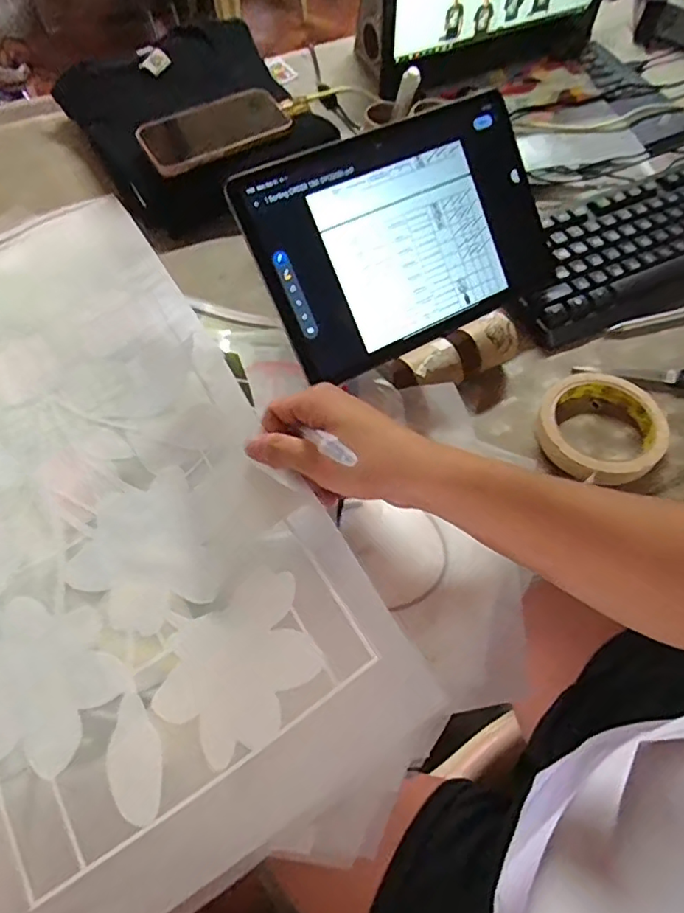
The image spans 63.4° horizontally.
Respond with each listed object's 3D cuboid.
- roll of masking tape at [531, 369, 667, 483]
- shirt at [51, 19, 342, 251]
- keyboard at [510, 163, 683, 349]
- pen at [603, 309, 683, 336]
[{"bbox_3d":[0.206,-0.024,0.444,0.094,0.022,0.095,0,61,0],"label":"roll of masking tape"},{"bbox_3d":[-0.153,-0.362,0.605,0.240,0.062,0.282,-29,65,-15],"label":"shirt"},{"bbox_3d":[0.352,-0.230,0.548,0.435,0.032,0.142,-22,63,-11],"label":"keyboard"},{"bbox_3d":[0.305,-0.128,0.511,0.127,0.007,0.014,-14,62,-7],"label":"pen"}]

